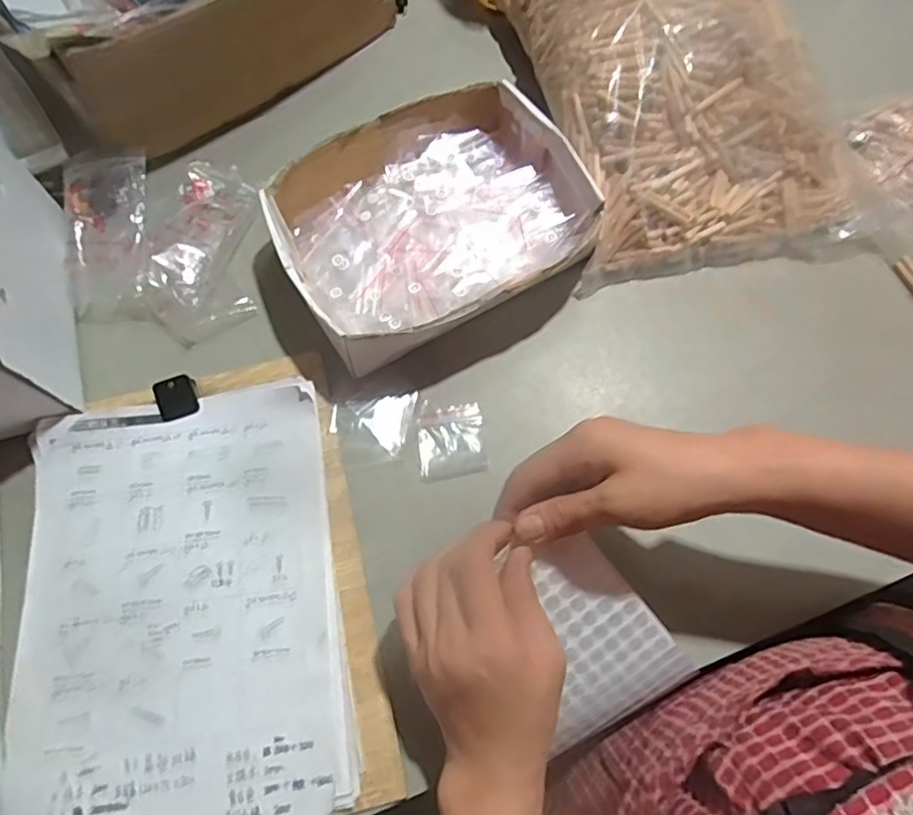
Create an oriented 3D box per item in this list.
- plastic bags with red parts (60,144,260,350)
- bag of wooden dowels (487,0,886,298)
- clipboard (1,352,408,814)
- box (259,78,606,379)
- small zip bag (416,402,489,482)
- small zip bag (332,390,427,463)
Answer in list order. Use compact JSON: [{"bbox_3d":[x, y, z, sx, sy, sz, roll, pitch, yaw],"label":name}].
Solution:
[{"bbox_3d":[-0.255,-0.143,0.528,0.153,0.030,0.178,-6,70,-1],"label":"plastic bags with red parts"},{"bbox_3d":[0.204,-0.289,0.555,0.257,0.096,0.326,-10,70,-2],"label":"bag of wooden dowels"},{"bbox_3d":[-0.182,0.126,0.435,0.232,0.021,0.311,-13,70,-4],"label":"clipboard"},{"bbox_3d":[-0.019,-0.152,0.517,0.242,0.059,0.204,-28,72,-9],"label":"box"},{"bbox_3d":[-0.004,0.026,0.483,0.050,0.005,0.055,-6,70,-1],"label":"small zip bag"},{"bbox_3d":[-0.059,0.014,0.484,0.069,0.006,0.055,-10,70,-3],"label":"small zip bag"}]

